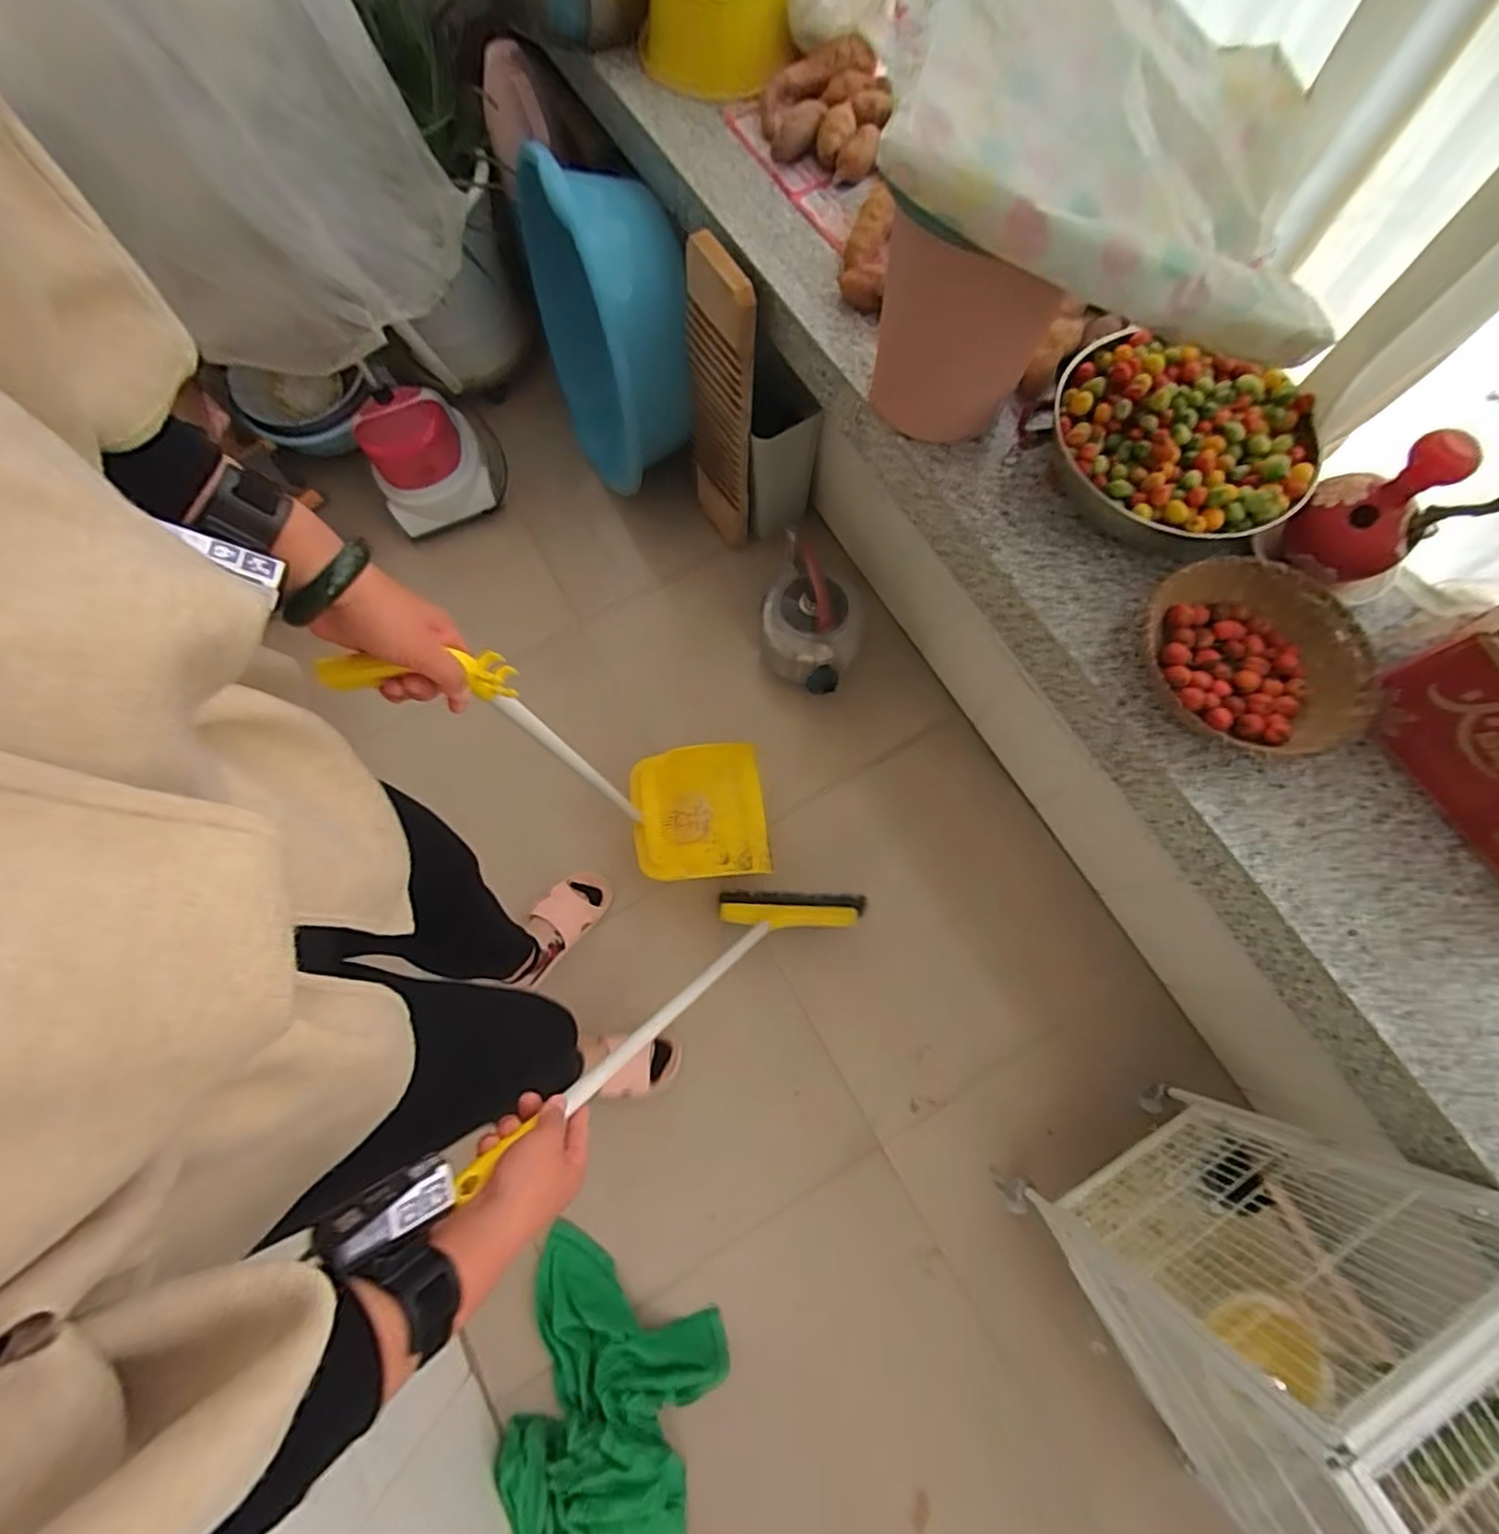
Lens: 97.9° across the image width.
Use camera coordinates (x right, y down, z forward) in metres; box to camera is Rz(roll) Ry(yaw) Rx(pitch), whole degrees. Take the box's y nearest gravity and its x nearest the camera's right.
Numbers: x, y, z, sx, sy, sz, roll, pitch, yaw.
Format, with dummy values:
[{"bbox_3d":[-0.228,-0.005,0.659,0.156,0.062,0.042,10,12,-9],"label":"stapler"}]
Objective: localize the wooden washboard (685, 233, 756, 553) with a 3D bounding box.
[{"bbox_3d":[-0.054,-0.659,1.241,0.022,0.565,0.170,-38,70,-17],"label":"wooden washboard"}]

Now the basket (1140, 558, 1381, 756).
[{"bbox_3d":[0.581,-0.132,0.743,0.216,0.061,0.232,-1,74,2],"label":"basket"}]

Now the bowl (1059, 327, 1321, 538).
[{"bbox_3d":[0.511,-0.383,0.793,0.302,0.073,0.241,24,76,9],"label":"bowl"}]

